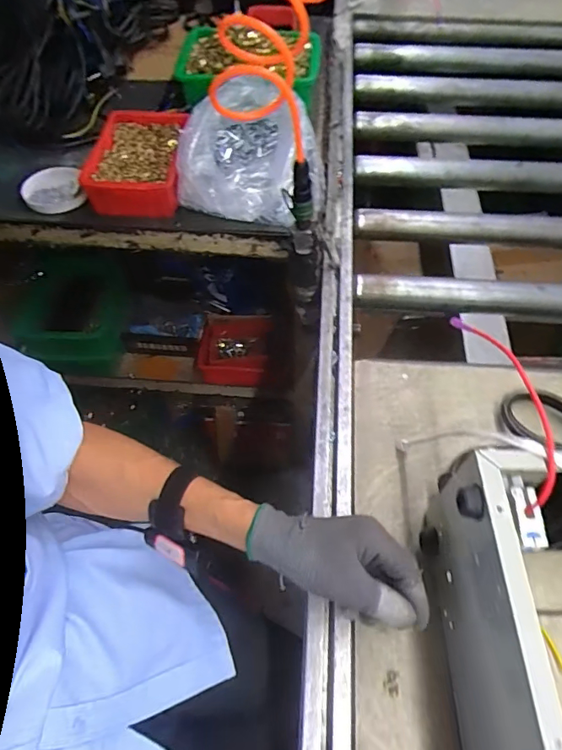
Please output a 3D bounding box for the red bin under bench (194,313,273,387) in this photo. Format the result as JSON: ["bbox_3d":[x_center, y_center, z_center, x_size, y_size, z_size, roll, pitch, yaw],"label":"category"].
[{"bbox_3d":[-0.099,-0.057,1.006,0.152,0.064,0.139,1,57,1],"label":"red bin under bench"}]

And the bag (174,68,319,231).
[{"bbox_3d":[-0.043,-0.339,0.710,0.206,0.109,0.215,5,57,3],"label":"bag"}]

